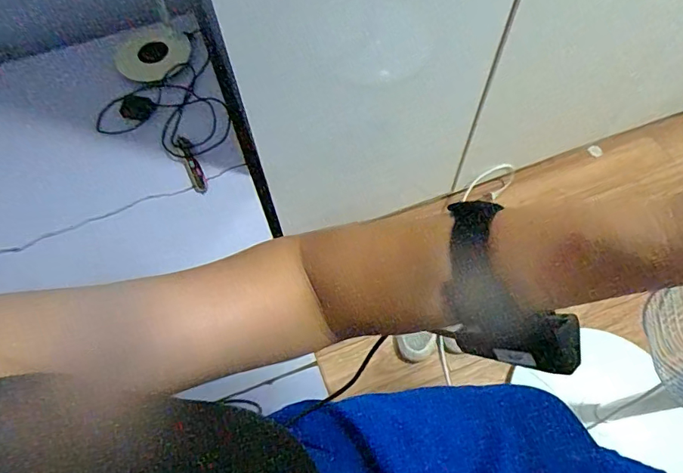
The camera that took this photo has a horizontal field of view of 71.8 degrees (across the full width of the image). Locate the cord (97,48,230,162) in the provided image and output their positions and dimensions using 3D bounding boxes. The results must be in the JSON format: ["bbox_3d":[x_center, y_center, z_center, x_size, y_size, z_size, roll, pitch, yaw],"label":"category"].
[{"bbox_3d":[-0.362,-0.248,0.958,0.257,0.035,0.250,-23,63,-9],"label":"cord"}]

